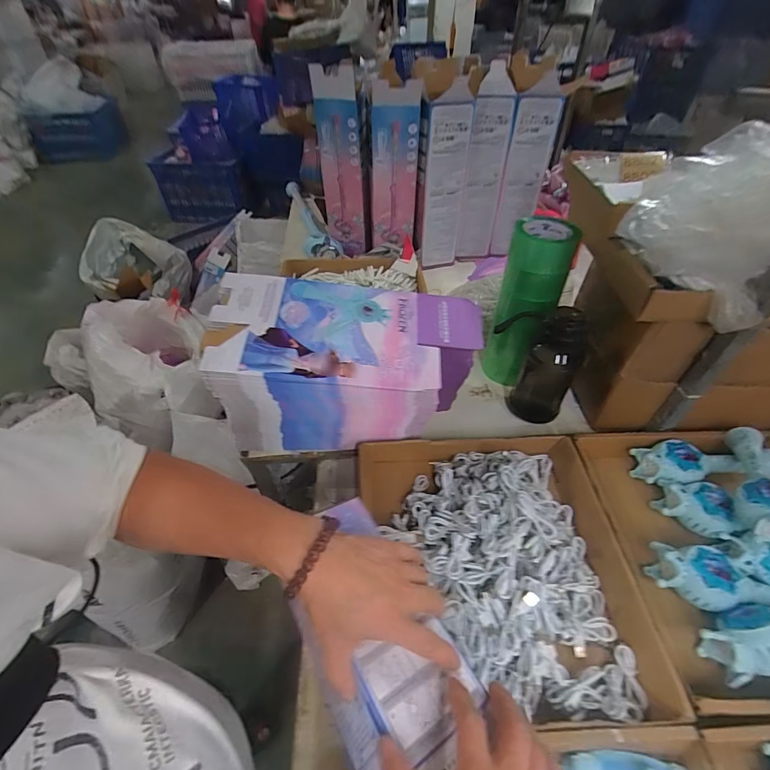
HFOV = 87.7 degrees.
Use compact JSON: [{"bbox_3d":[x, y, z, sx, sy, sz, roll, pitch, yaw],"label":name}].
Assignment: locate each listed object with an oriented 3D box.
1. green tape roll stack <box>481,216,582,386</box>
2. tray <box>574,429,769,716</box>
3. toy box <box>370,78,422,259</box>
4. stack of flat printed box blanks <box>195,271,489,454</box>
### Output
[{"bbox_3d":[0.267,-0.143,0.770,0.104,0.303,0.114,14,47,14],"label":"green tape roll stack"},{"bbox_3d":[0.521,0.208,0.560,0.373,0.117,0.388,-1,46,0],"label":"tray"},{"bbox_3d":[0.019,-0.553,1.032,0.128,0.357,0.093,0,46,1],"label":"toy box"},{"bbox_3d":[-0.055,-0.019,0.670,0.407,0.244,0.188,0,46,1],"label":"stack of flat printed box blanks"}]

